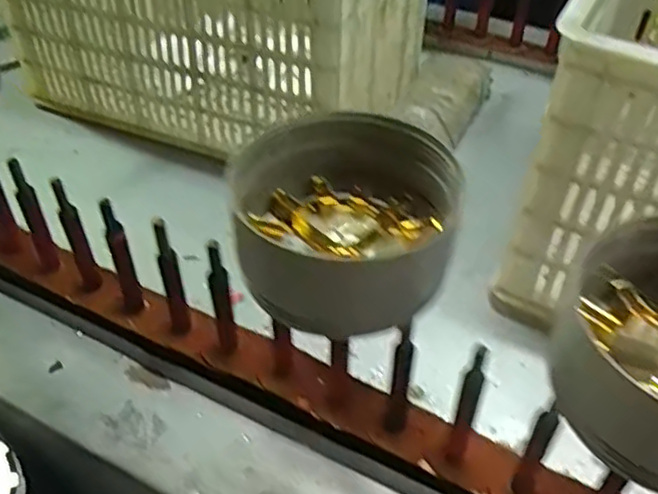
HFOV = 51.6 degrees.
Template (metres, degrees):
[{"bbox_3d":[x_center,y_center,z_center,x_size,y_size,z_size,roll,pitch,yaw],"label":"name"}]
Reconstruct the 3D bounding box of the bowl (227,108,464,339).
[{"bbox_3d":[0.011,-0.020,0.427,0.139,0.092,0.125,6,41,9],"label":"bowl"}]

